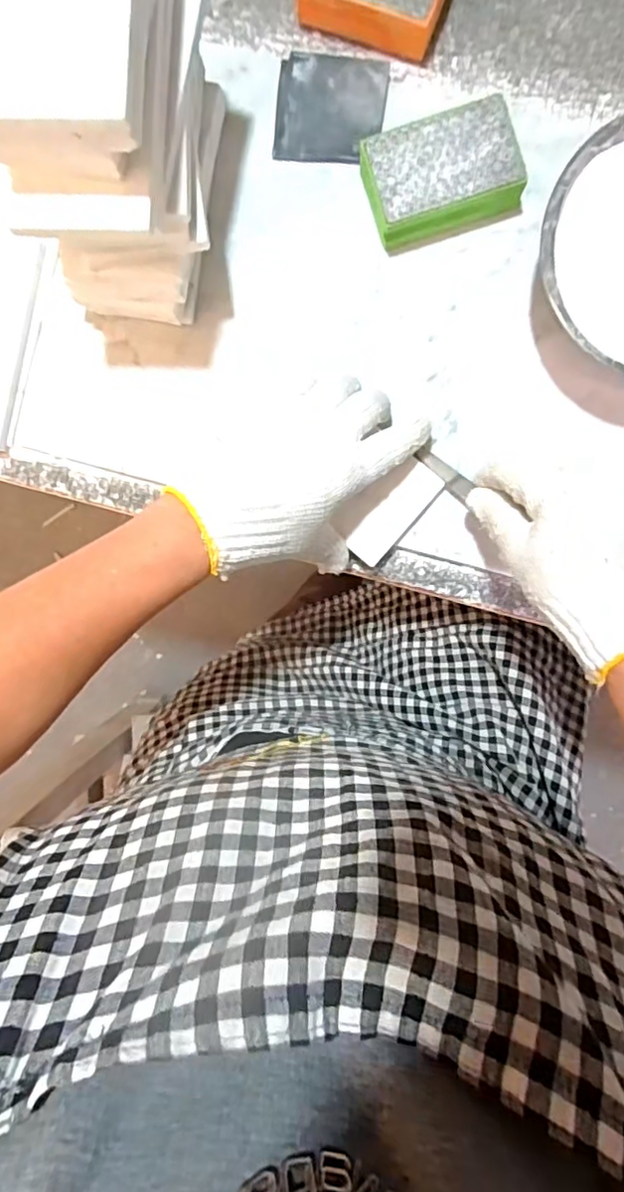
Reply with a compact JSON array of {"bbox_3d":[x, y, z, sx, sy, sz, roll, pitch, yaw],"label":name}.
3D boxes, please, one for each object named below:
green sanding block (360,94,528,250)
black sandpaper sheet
[{"bbox_3d":[0.085,-0.275,0.390,0.094,0.033,0.062,-15,88,3],"label":"green sanding block"},{"bbox_3d":[0.013,-0.334,0.406,0.072,0.009,0.070,7,90,4],"label":"black sandpaper sheet"}]

